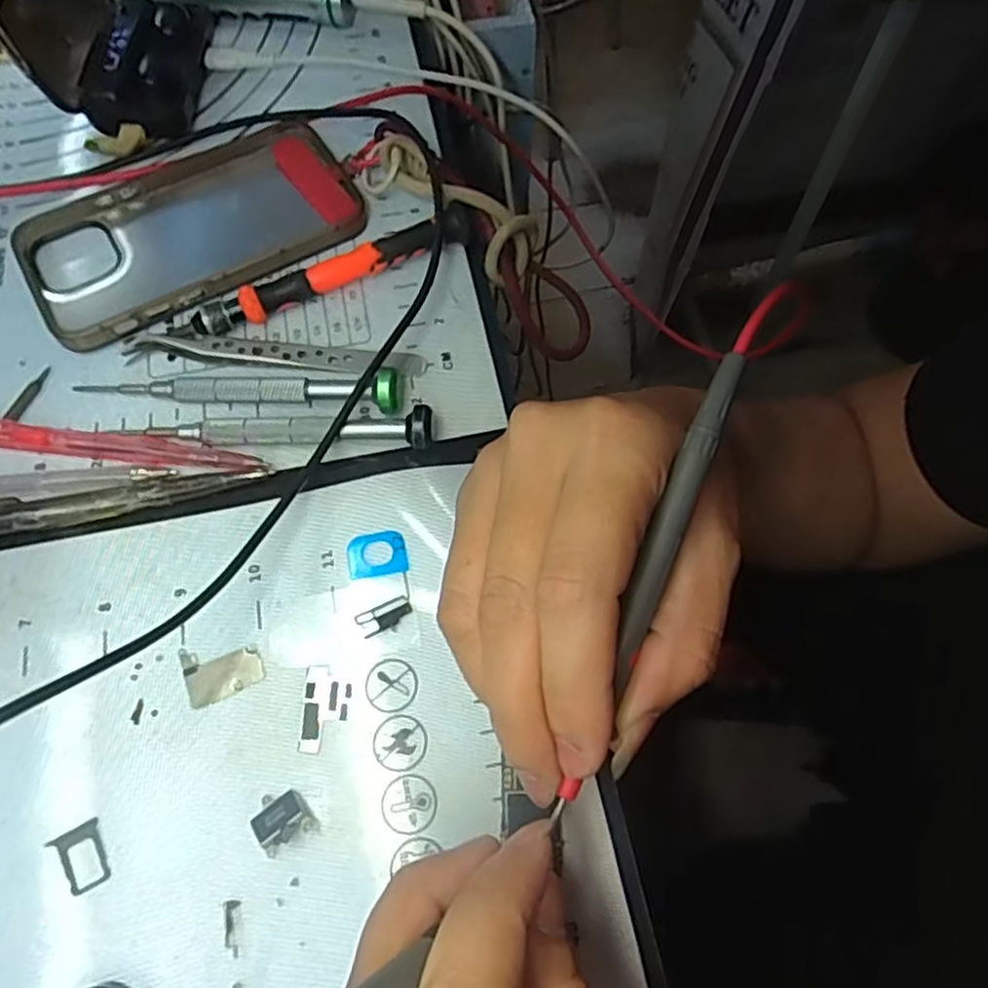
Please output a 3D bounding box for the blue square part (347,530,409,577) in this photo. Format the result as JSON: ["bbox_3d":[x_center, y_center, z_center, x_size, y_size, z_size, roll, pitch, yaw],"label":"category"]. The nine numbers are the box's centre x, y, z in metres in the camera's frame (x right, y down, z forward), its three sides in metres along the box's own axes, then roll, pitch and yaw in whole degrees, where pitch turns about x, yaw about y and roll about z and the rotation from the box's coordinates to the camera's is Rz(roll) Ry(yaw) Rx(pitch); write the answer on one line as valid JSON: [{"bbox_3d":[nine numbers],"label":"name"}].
[{"bbox_3d":[-0.040,0.020,0.247,0.020,0.004,0.015,-6,67,-3],"label":"blue square part"}]

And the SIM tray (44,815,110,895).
[{"bbox_3d":[-0.122,0.107,0.210,0.014,0.004,0.018,-28,70,-12],"label":"SIM tray"}]

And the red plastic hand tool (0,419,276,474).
[{"bbox_3d":[-0.147,-0.020,0.257,0.130,0.014,0.010,5,67,2],"label":"red plastic hand tool"}]

